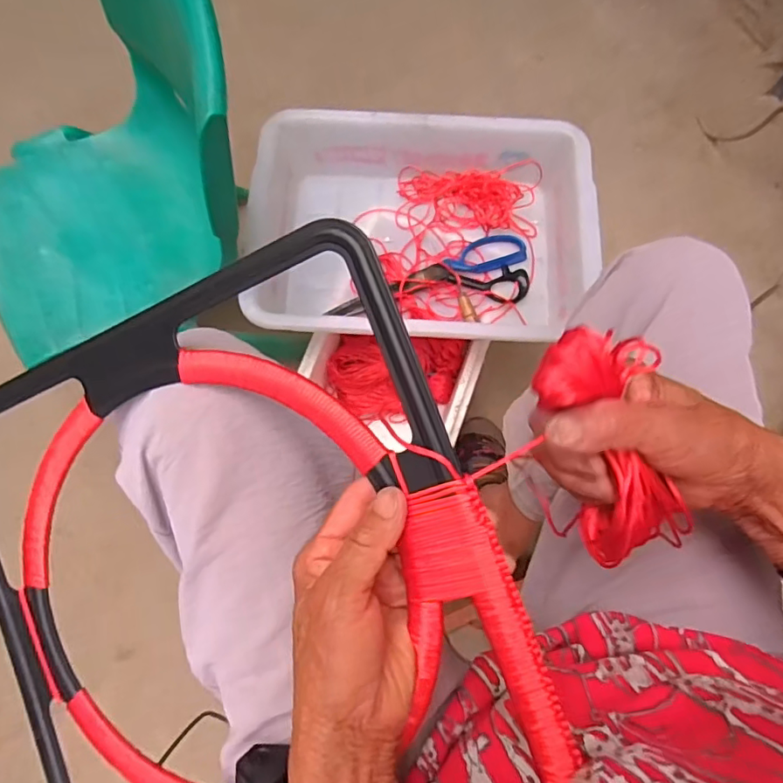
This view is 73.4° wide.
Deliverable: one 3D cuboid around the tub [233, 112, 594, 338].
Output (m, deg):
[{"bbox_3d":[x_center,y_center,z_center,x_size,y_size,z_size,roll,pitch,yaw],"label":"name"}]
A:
[{"bbox_3d":[0.039,-0.207,0.680,0.412,0.102,0.282,2,78,0],"label":"tub"}]

